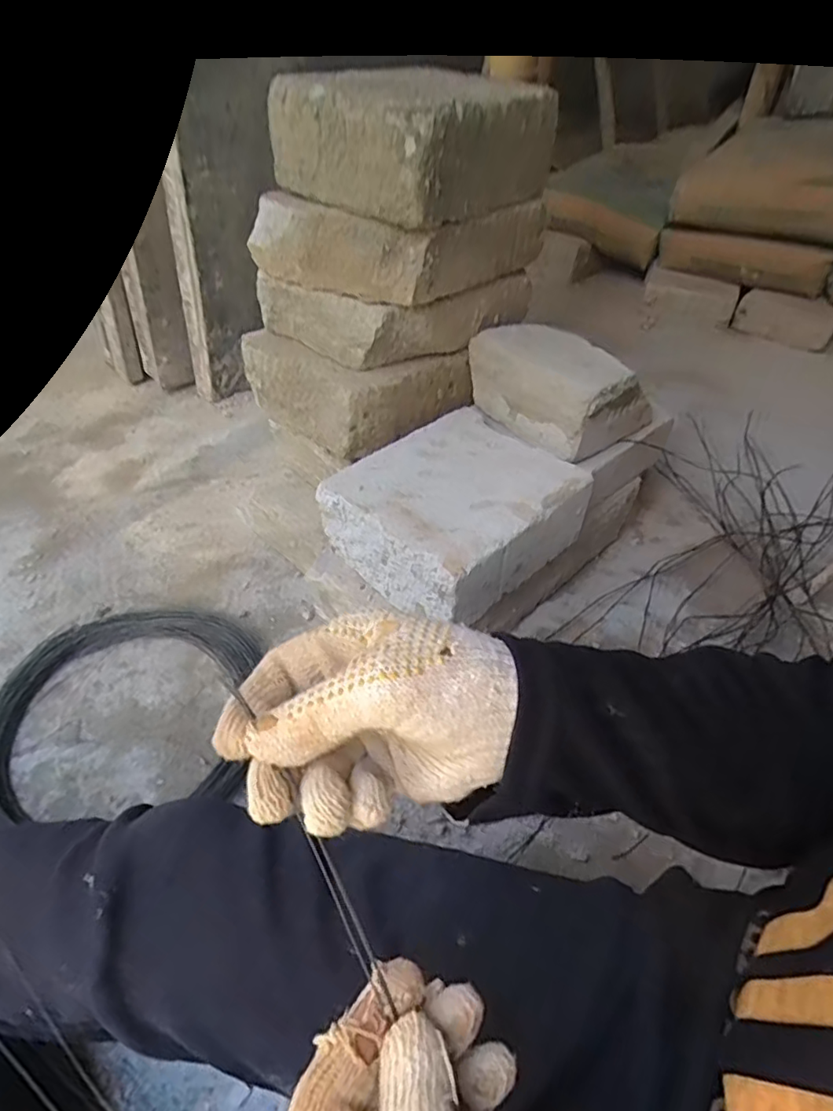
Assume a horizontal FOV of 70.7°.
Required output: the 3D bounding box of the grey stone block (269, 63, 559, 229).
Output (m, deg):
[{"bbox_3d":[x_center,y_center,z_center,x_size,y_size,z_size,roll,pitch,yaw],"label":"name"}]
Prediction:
[{"bbox_3d":[0.002,-0.447,0.640,0.196,0.104,0.253,26,50,23],"label":"grey stone block"}]

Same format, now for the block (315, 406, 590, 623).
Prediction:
[{"bbox_3d":[0.045,-0.051,0.668,0.207,0.092,0.225,34,53,31],"label":"block"}]

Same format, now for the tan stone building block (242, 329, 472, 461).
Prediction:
[{"bbox_3d":[-0.075,-0.235,0.762,0.210,0.093,0.197,35,54,29],"label":"tan stone building block"}]

